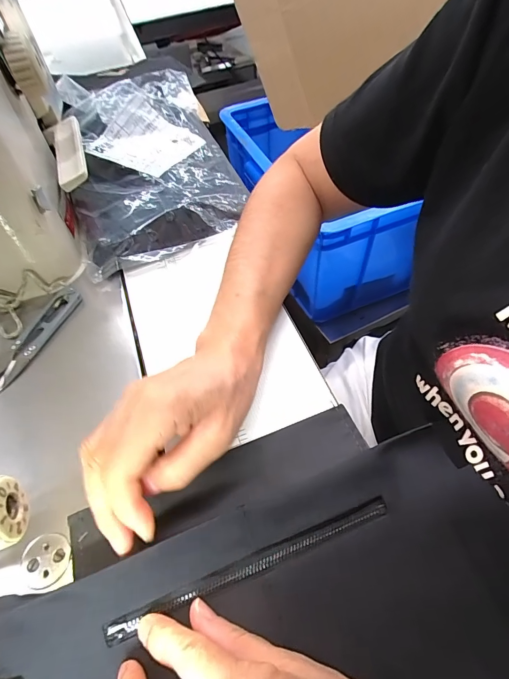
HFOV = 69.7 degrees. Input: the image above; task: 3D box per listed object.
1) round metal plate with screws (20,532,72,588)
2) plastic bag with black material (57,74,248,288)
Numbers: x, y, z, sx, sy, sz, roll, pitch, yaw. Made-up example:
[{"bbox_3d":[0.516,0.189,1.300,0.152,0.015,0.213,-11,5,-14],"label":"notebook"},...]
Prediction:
[{"bbox_3d":[-0.117,0.123,0.204,0.027,0.004,0.025,-1,54,2],"label":"round metal plate with screws"},{"bbox_3d":[-0.101,-0.179,0.373,0.172,0.046,0.214,-19,70,-16],"label":"plastic bag with black material"}]

